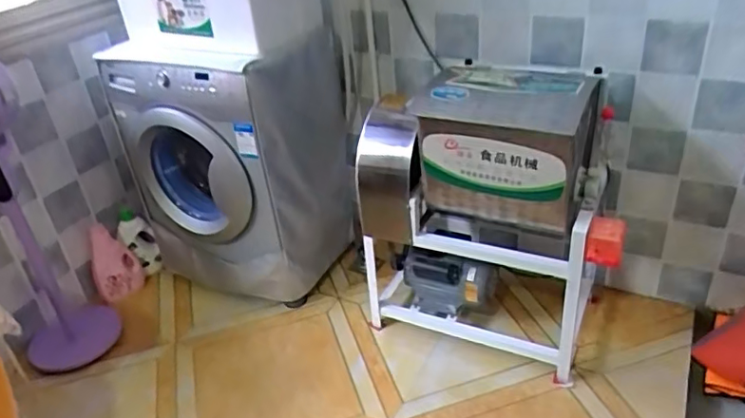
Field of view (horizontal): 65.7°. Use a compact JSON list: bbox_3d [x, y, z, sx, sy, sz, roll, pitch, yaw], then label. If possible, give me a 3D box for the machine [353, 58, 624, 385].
[{"bbox_3d":[0.346,-0.030,1.665,0.723,0.743,0.505,16,36,26],"label":"machine"}]

